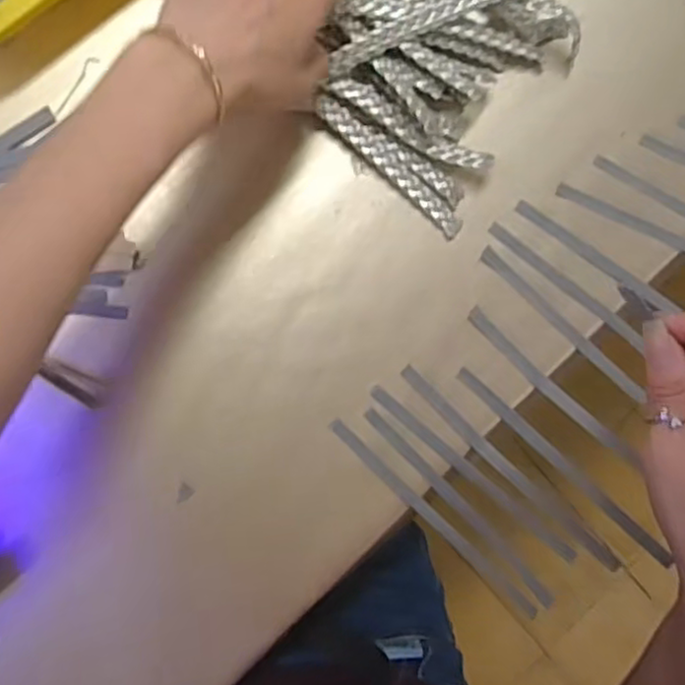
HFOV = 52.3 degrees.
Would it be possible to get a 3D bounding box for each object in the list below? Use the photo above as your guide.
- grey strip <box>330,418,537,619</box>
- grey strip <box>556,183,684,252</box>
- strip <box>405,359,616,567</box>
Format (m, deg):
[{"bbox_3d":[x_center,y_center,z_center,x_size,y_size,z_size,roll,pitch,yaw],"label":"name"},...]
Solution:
[{"bbox_3d":[0.056,0.109,0.426,0.171,0.009,0.008,44,83,-5],"label":"grey strip"},{"bbox_3d":[0.221,-0.067,0.451,0.175,0.019,0.012,23,85,-7],"label":"grey strip"},{"bbox_3d":[0.101,0.077,0.424,0.169,0.031,0.011,44,83,-5],"label":"strip"}]

